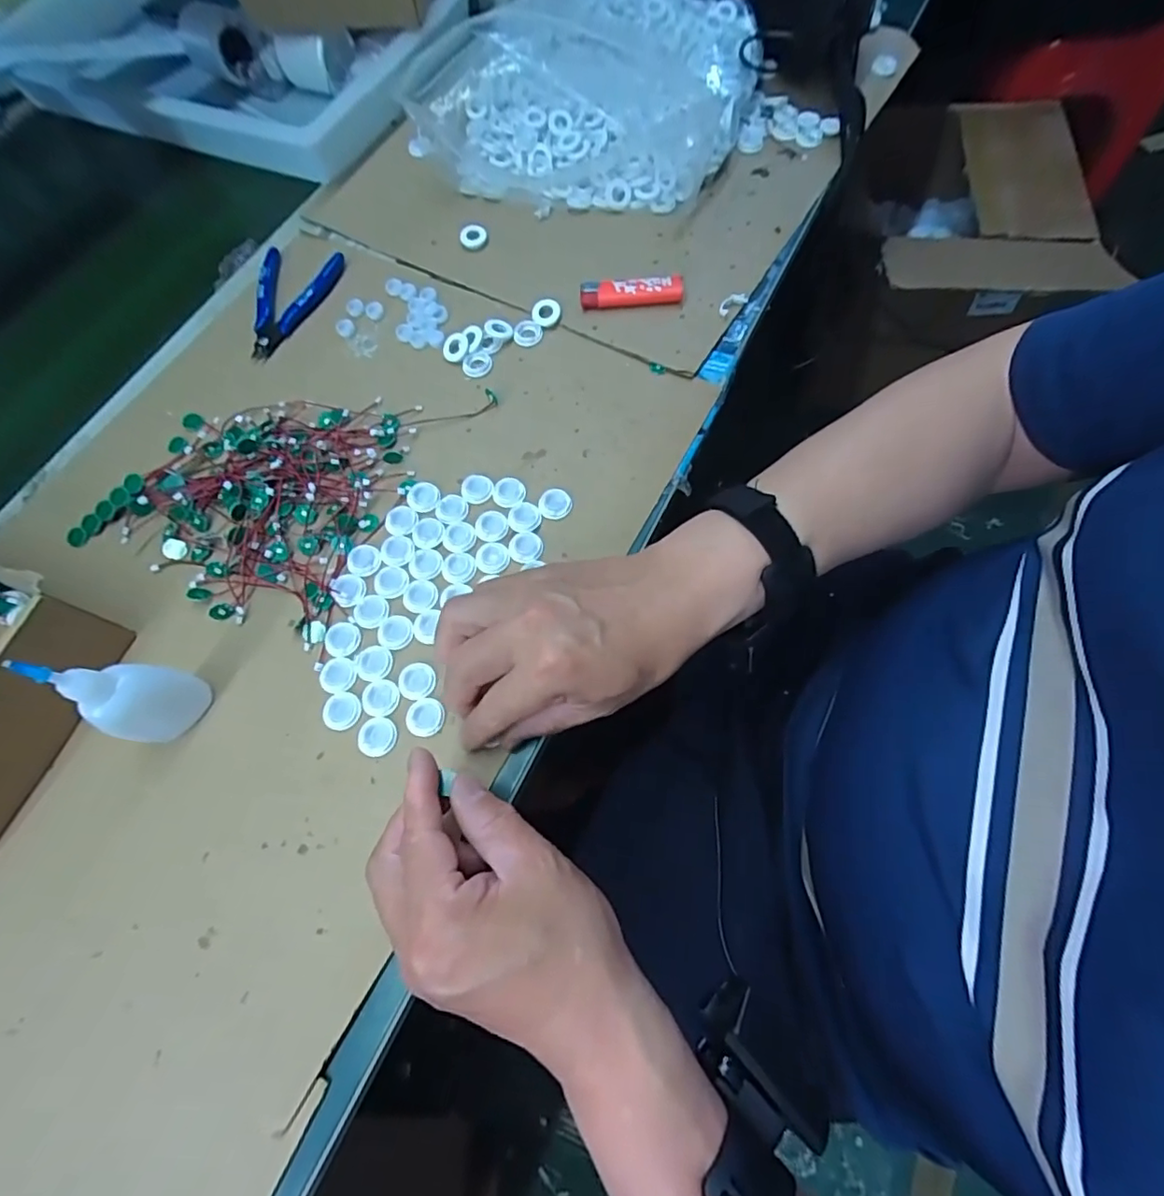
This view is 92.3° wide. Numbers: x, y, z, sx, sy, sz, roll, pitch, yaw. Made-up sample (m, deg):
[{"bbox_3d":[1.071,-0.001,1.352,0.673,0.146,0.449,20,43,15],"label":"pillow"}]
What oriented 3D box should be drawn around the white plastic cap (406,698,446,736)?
[{"bbox_3d":[-0.095,0.072,0.338,0.021,0.004,0.023,-1,69,3],"label":"white plastic cap"}]

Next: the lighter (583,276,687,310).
[{"bbox_3d":[0.040,-0.245,0.447,0.081,0.014,0.019,-4,69,2],"label":"lighter"}]

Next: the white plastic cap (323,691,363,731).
[{"bbox_3d":[-0.147,0.069,0.342,0.022,0.004,0.023,-1,69,3],"label":"white plastic cap"}]

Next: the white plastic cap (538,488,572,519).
[{"bbox_3d":[-0.019,-0.065,0.389,0.023,0.006,0.021,-1,69,3],"label":"white plastic cap"}]

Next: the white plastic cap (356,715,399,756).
[{"bbox_3d":[-0.123,0.083,0.336,0.021,0.006,0.022,-1,69,3],"label":"white plastic cap"}]

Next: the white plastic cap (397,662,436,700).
[{"bbox_3d":[-0.103,0.051,0.347,0.022,0.004,0.022,-1,69,3],"label":"white plastic cap"}]

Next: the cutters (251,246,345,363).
[{"bbox_3d":[-0.240,-0.255,0.472,0.072,0.021,0.113,-3,69,2],"label":"cutters"}]

